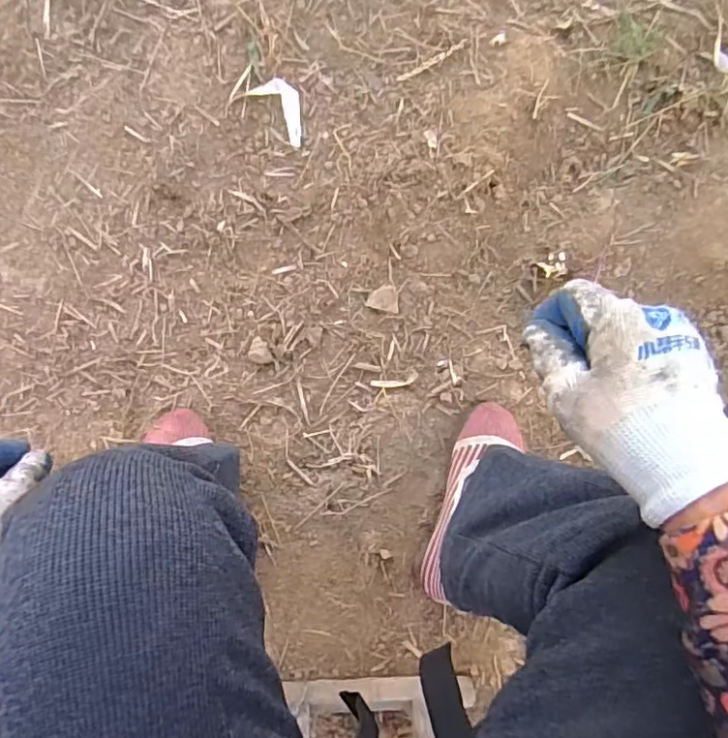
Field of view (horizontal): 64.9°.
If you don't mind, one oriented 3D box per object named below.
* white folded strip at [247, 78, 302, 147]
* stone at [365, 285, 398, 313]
[{"bbox_3d":[-0.101,-0.338,0.741,0.050,0.009,0.094,-42,88,-6],"label":"white folded strip"},{"bbox_3d":[0.025,-0.088,0.706,0.039,0.006,0.031,9,84,-3],"label":"stone"}]

